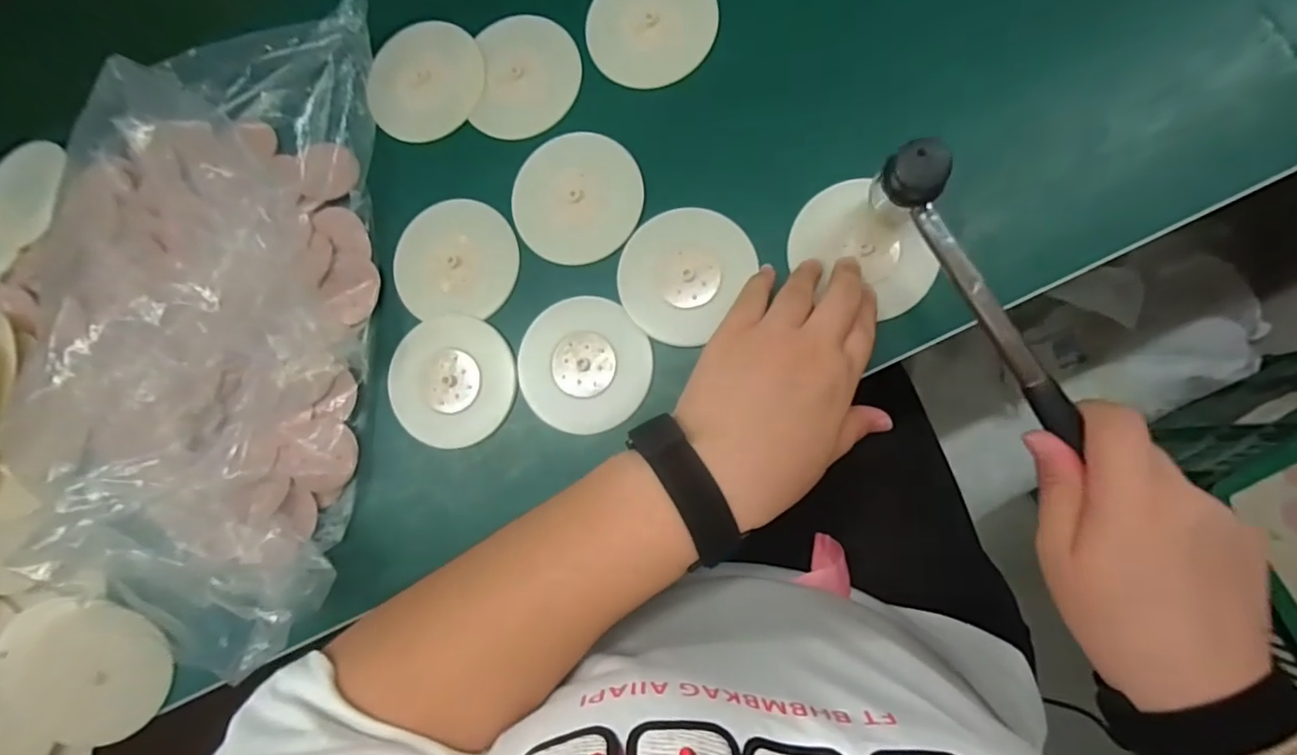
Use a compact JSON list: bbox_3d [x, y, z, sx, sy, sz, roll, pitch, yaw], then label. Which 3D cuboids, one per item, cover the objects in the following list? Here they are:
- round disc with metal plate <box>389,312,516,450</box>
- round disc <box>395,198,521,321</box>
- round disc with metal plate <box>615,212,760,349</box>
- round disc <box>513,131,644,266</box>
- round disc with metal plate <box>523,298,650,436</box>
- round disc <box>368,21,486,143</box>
[{"bbox_3d":[-0.129,0.002,0.373,0.083,0.006,0.082,-1,85,8],"label":"round disc with metal plate"},{"bbox_3d":[-0.130,-0.080,0.384,0.082,0.010,0.077,0,85,8],"label":"round disc"},{"bbox_3d":[0.020,-0.066,0.358,0.075,0.006,0.082,-1,85,8],"label":"round disc with metal plate"},{"bbox_3d":[-0.046,-0.116,0.371,0.082,0.007,0.082,-1,85,8],"label":"round disc"},{"bbox_3d":[-0.041,-0.008,0.362,0.080,0.005,0.085,-1,85,8],"label":"round disc with metal plate"},{"bbox_3d":[-0.156,-0.208,0.403,0.073,0.006,0.086,40,89,-3],"label":"round disc"}]

